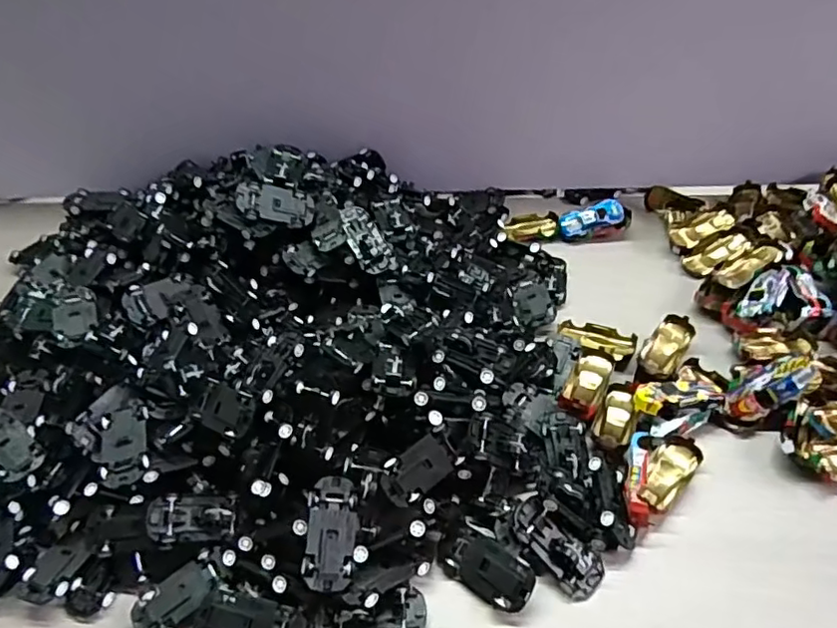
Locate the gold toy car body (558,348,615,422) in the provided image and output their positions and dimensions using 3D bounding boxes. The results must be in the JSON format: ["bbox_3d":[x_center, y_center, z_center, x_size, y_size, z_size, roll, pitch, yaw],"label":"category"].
[{"bbox_3d":[0.131,0.052,0.455,0.028,0.022,0.066,21,55,21],"label":"gold toy car body"}]

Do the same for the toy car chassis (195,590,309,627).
[{"bbox_3d":[-0.100,0.189,0.356,0.064,0.023,0.030,5,51,10],"label":"toy car chassis"}]

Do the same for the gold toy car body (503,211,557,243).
[{"bbox_3d":[0.115,-0.089,0.602,0.052,0.017,0.028,5,51,9],"label":"gold toy car body"}]

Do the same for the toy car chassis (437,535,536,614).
[{"bbox_3d":[0.043,0.160,0.369,0.060,0.017,0.030,26,57,24],"label":"toy car chassis"}]

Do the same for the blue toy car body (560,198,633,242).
[{"bbox_3d":[0.177,-0.091,0.588,0.067,0.025,0.032,-17,51,-9],"label":"blue toy car body"}]

